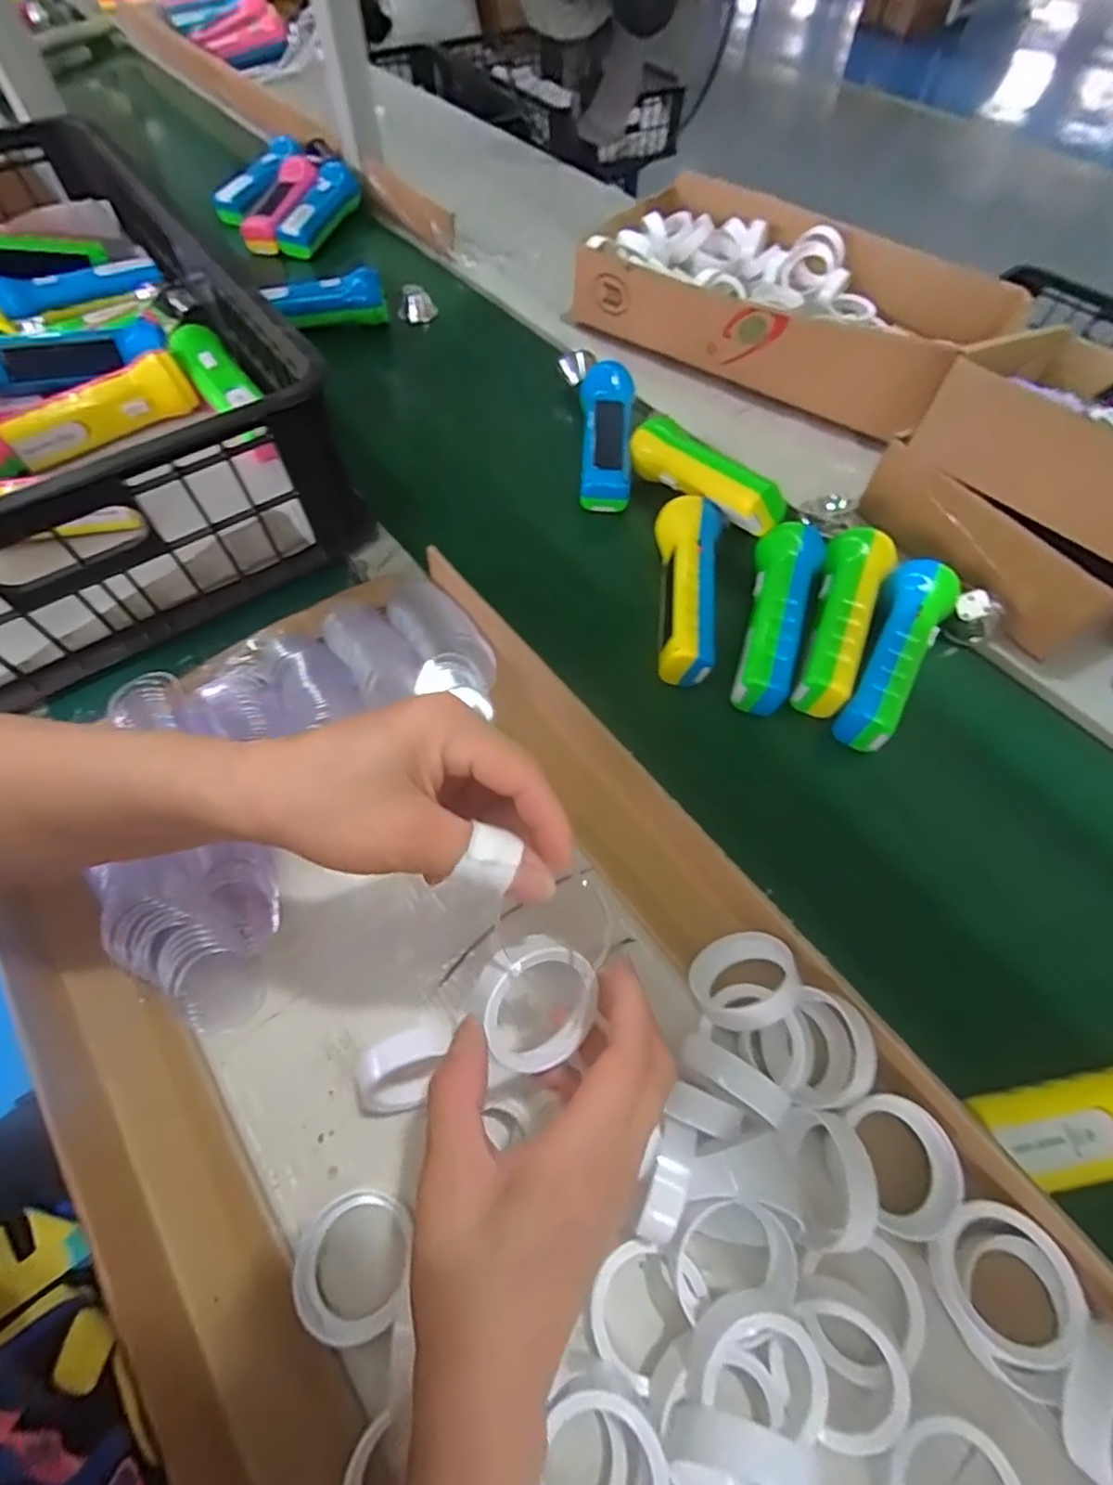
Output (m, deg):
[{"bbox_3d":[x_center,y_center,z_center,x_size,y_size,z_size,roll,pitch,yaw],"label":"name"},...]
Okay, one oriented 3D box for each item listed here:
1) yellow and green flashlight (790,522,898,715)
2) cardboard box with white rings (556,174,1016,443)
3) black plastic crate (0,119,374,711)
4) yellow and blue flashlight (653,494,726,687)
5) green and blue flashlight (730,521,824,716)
[{"bbox_3d":[0.215,-0.098,0.458,0.052,0.049,0.161,23,63,11],"label":"yellow and green flashlight"},{"bbox_3d":[0.237,-0.467,0.633,0.396,0.075,0.223,34,65,16],"label":"cardboard box with white rings"},{"bbox_3d":[-0.457,-0.297,0.496,0.395,0.131,0.556,-32,66,-18],"label":"black plastic crate"},{"bbox_3d":[0.099,-0.122,0.467,0.050,0.043,0.155,9,61,4],"label":"yellow and blue flashlight"},{"bbox_3d":[0.164,-0.097,0.457,0.044,0.047,0.152,18,62,9],"label":"green and blue flashlight"}]

